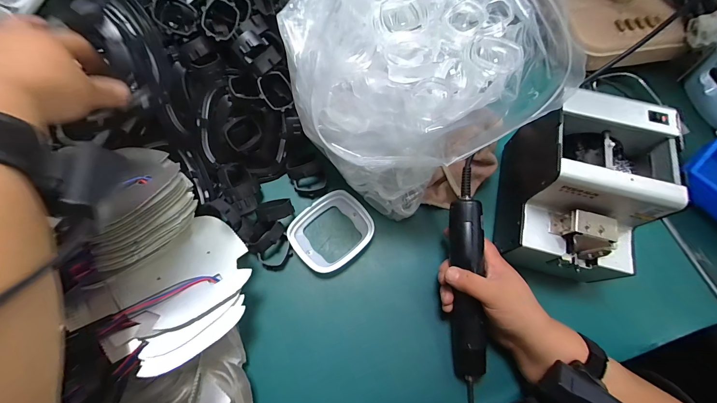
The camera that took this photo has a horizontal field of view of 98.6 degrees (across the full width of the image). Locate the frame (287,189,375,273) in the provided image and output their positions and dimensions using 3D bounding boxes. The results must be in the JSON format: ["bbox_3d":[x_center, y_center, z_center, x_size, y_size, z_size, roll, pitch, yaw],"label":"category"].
[{"bbox_3d":[-0.035,0.040,0.417,0.105,0.022,0.087,-39,74,-14],"label":"frame"}]

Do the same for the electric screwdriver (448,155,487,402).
[{"bbox_3d":[0.128,0.088,0.362,0.035,0.039,0.285,-2,89,-1],"label":"electric screwdriver"}]

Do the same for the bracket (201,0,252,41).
[{"bbox_3d":[-0.159,-0.229,0.373,0.047,0.028,0.071,-5,69,-2],"label":"bracket"}]

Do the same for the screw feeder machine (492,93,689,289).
[{"bbox_3d":[0.259,-0.011,0.369,0.126,0.141,0.173,17,70,6],"label":"screw feeder machine"}]

